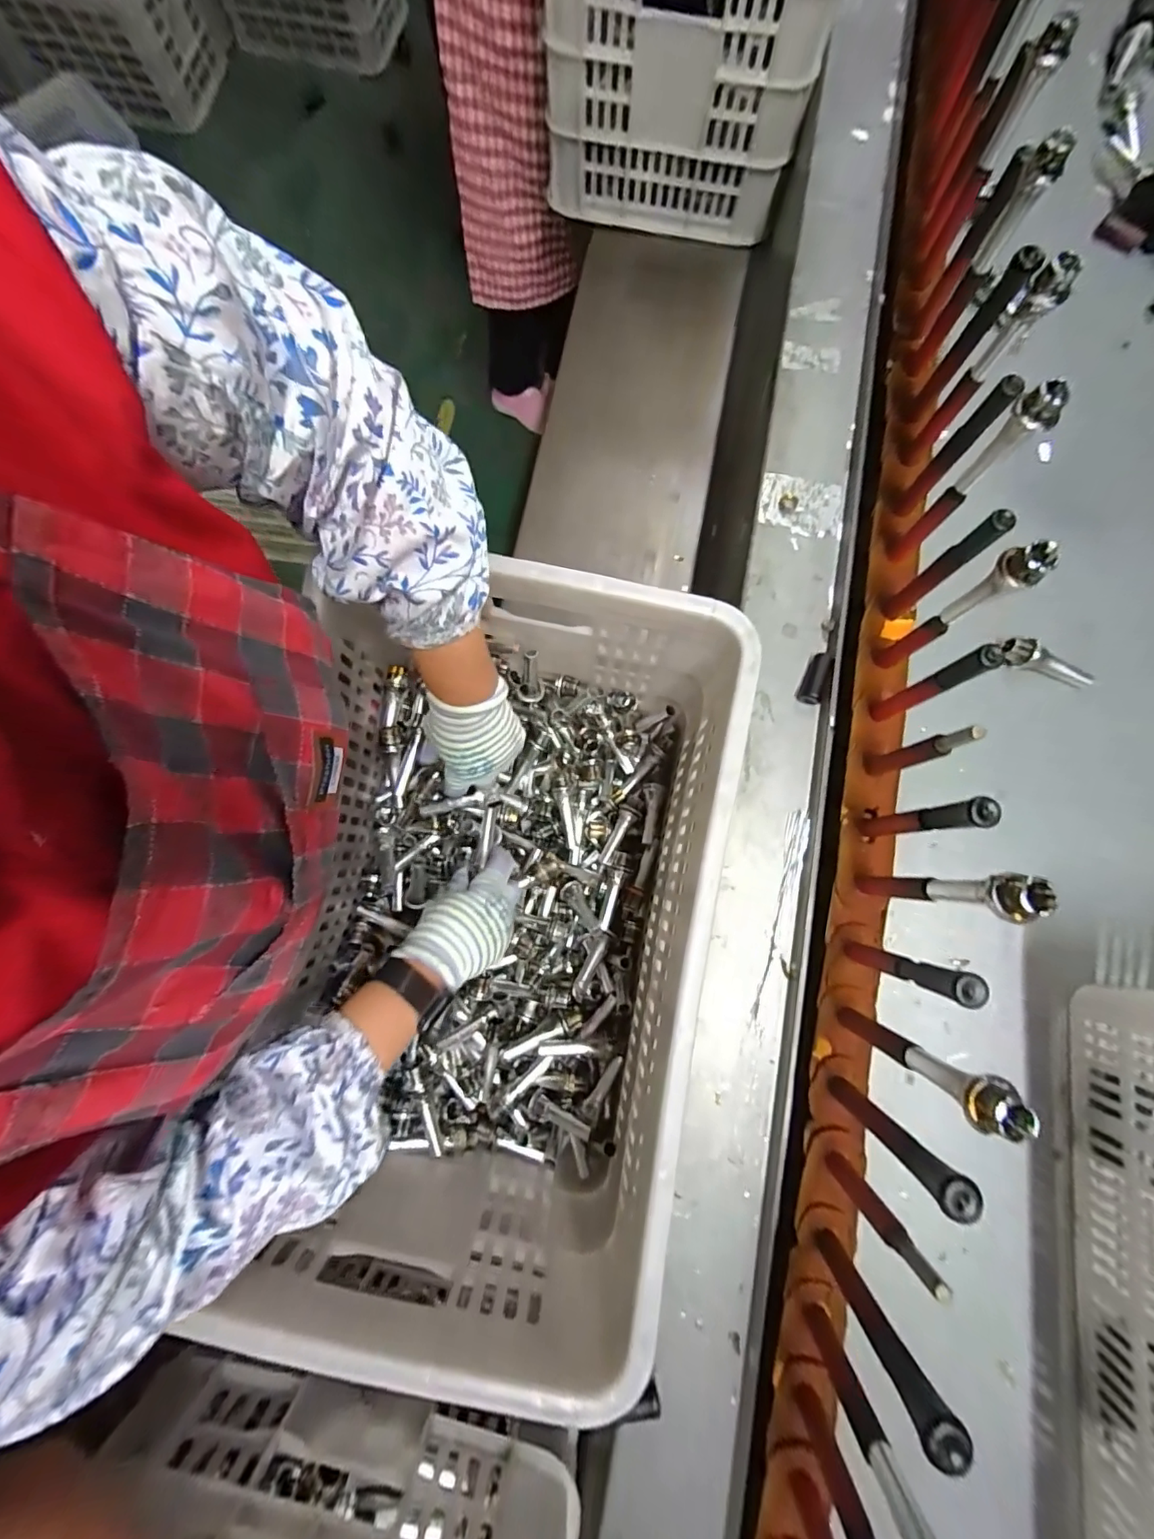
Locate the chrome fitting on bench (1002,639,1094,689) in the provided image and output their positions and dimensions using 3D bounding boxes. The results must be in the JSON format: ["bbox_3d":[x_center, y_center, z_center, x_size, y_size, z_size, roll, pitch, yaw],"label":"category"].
[{"bbox_3d":[0.440,-0.098,0.487,0.086,0.019,0.020,21,80,5],"label":"chrome fitting on bench"}]

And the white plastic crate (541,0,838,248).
[{"bbox_3d":[0.181,-1.111,0.716,0.325,0.271,0.581,12,80,4],"label":"white plastic crate"}]

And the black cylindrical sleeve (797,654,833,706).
[{"bbox_3d":[0.222,-0.083,0.483,0.019,0.017,0.047,28,81,6],"label":"black cylindrical sleeve"}]

